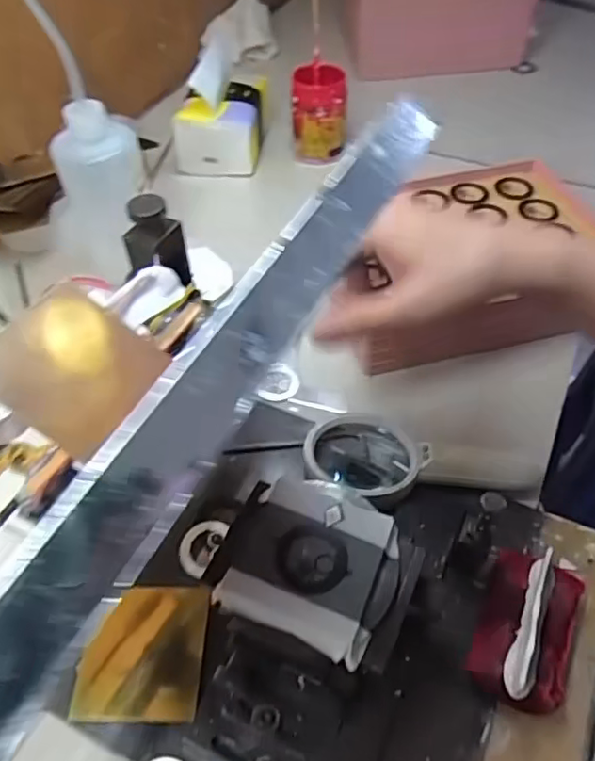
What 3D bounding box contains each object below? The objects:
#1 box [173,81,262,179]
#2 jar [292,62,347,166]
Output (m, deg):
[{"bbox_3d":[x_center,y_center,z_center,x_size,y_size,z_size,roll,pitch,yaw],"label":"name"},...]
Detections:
[{"bbox_3d":[-0.090,-0.296,0.688,0.096,0.074,0.080,1,51,3],"label":"box"},{"bbox_3d":[0.023,-0.310,0.689,0.059,0.104,0.061,1,56,-2],"label":"jar"}]

